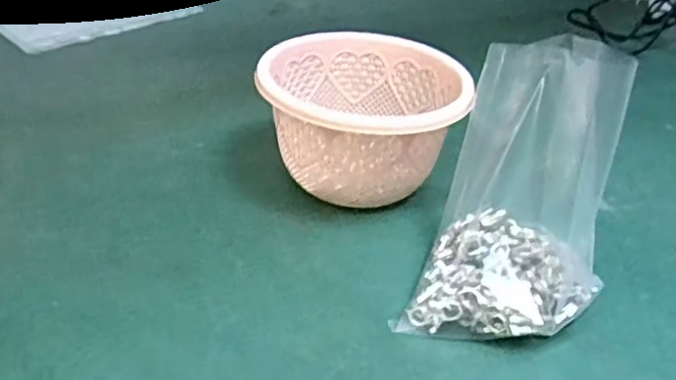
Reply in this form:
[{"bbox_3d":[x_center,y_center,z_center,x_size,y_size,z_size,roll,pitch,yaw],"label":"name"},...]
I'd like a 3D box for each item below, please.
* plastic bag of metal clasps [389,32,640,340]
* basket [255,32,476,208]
[{"bbox_3d":[0.111,-0.005,0.360,0.094,0.145,0.133,15,36,12],"label":"plastic bag of metal clasps"},{"bbox_3d":[0.017,-0.049,0.465,0.137,0.088,0.128,8,35,4],"label":"basket"}]

